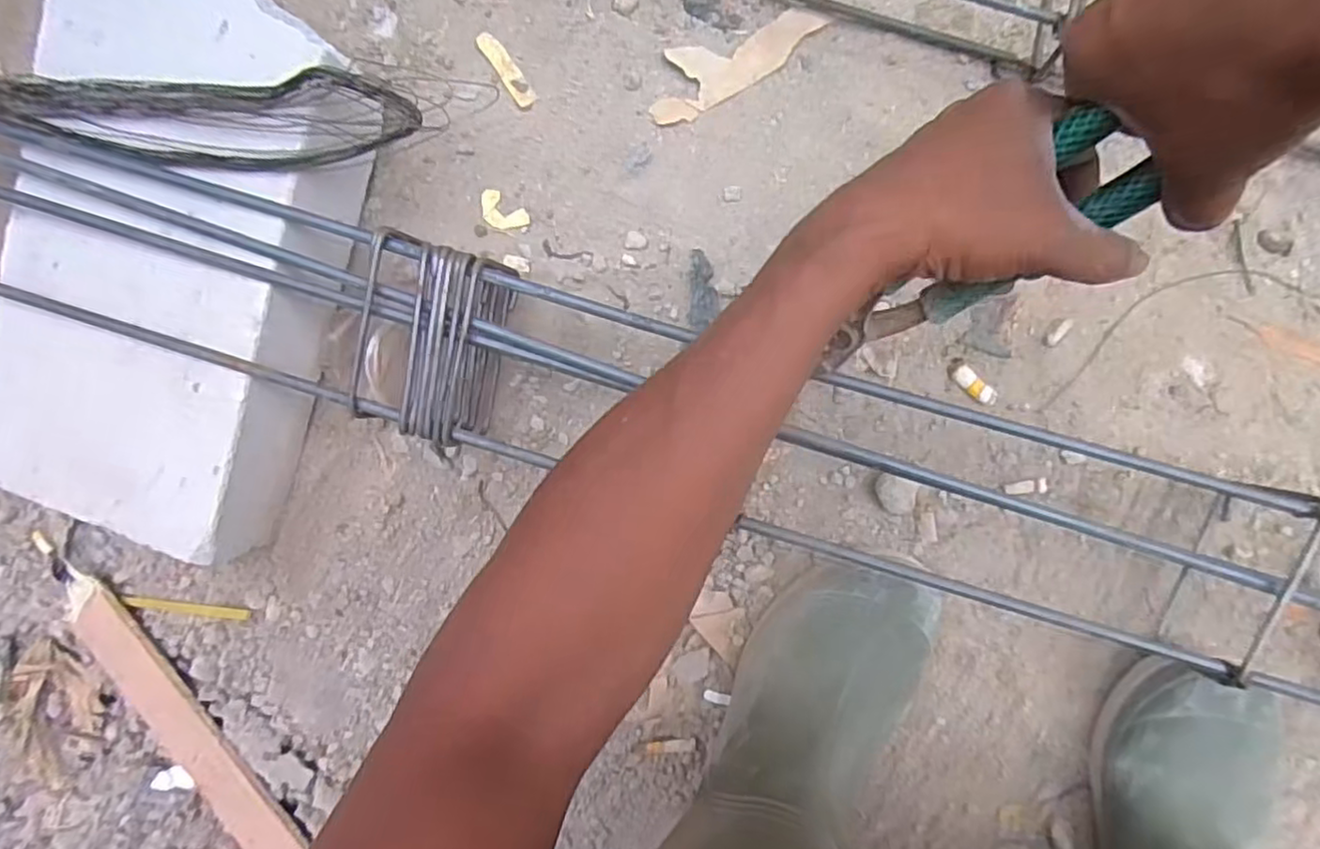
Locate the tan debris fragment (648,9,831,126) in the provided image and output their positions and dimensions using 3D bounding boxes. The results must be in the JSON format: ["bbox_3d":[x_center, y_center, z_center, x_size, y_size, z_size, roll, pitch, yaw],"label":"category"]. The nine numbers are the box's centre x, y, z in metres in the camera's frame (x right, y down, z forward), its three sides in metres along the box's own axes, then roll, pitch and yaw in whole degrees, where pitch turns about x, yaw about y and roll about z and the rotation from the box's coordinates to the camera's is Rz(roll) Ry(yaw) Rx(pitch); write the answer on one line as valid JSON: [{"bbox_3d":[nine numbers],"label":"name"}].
[{"bbox_3d":[0.051,-0.254,0.468,0.129,0.006,0.043,-24,91,7],"label":"tan debris fragment"}]

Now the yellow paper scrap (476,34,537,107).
[{"bbox_3d":[-0.111,-0.257,0.485,0.014,0.004,0.060,-35,90,7],"label":"yellow paper scrap"}]

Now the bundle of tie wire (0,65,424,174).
[{"bbox_3d":[-0.304,-0.186,0.406,0.318,0.019,0.054,1,94,6],"label":"bundle of tie wire"}]

